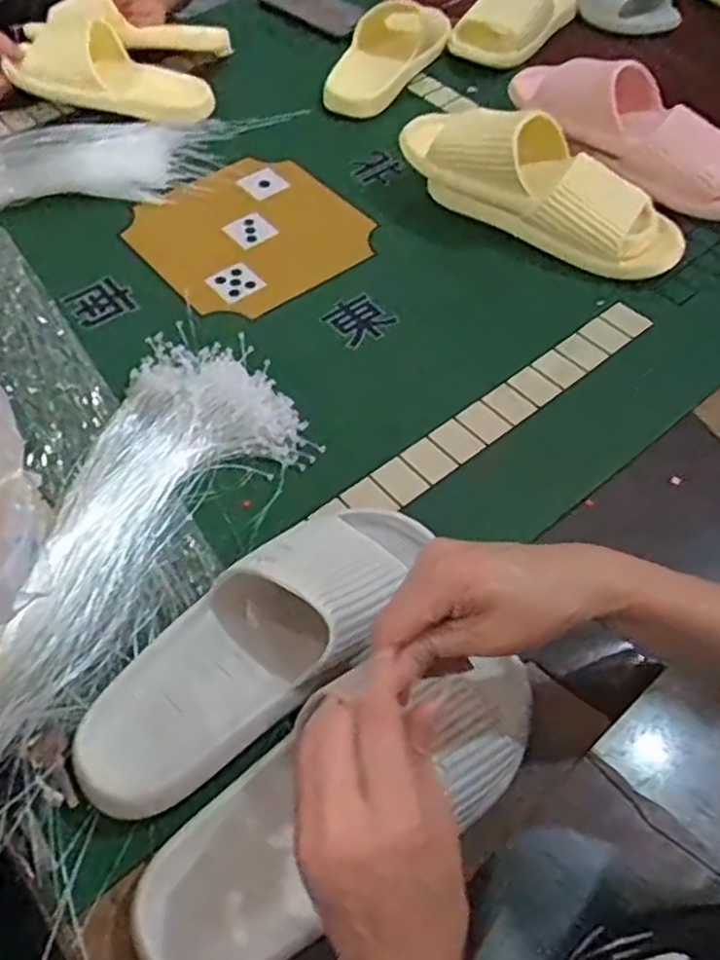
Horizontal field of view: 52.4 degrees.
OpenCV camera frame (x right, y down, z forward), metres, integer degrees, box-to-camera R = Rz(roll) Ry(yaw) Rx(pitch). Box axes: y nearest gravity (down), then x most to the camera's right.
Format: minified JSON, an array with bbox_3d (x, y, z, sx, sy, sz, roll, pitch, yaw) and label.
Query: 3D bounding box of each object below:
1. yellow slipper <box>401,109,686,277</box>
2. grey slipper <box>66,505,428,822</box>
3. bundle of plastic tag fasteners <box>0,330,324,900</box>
[{"bbox_3d":[0.173,-0.281,0.691,0.268,0.107,0.083,22,56,13],"label":"yellow slipper"},{"bbox_3d":[-0.054,0.090,0.446,0.259,0.052,0.103,-29,60,-21],"label":"grey slipper"},{"bbox_3d":[-0.178,0.067,0.487,0.148,0.031,0.422,20,56,12],"label":"bundle of plastic tag fasteners"}]

